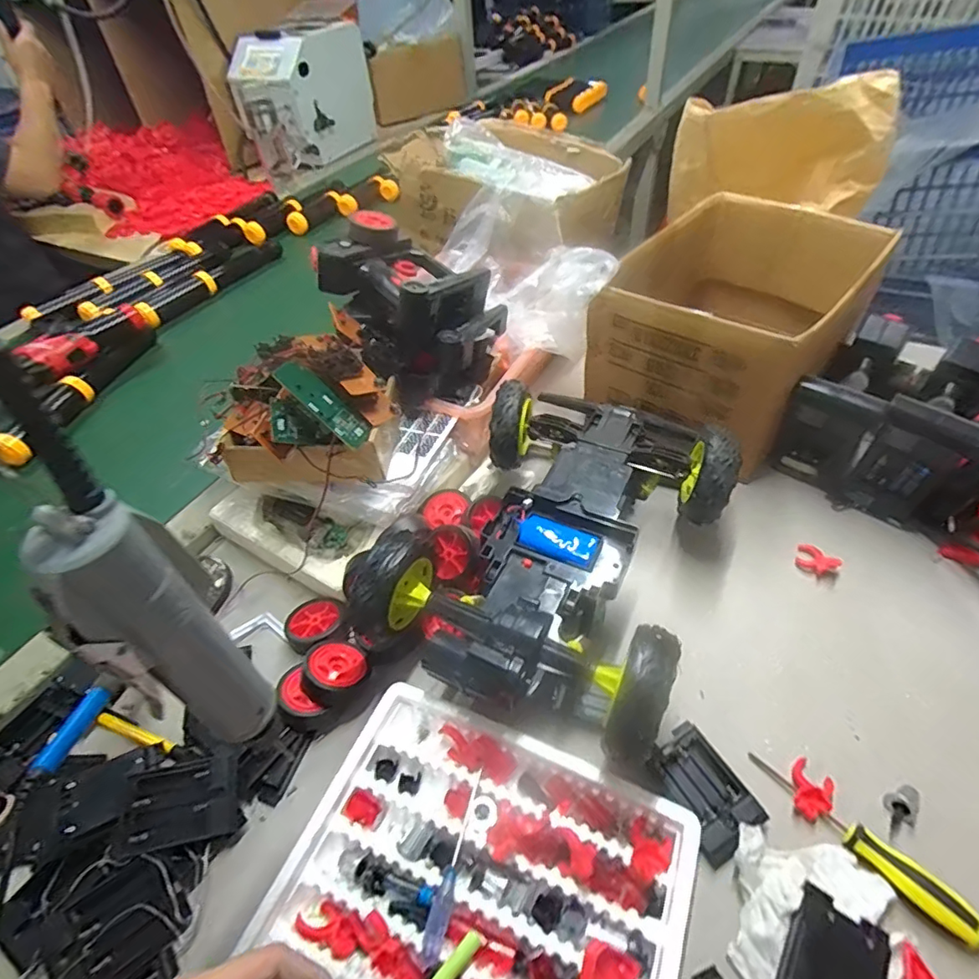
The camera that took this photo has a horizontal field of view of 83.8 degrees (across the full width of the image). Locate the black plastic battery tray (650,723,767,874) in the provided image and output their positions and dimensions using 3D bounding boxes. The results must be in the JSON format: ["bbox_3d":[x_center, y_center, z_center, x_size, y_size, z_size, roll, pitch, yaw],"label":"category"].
[{"bbox_3d":[0.162,0.226,0.413,0.058,0.016,0.081,-26,51,-19],"label":"black plastic battery tray"}]

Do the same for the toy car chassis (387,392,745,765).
[{"bbox_3d":[0.079,0.047,0.513,0.229,0.107,0.347,19,51,21],"label":"toy car chassis"}]

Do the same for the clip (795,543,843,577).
[{"bbox_3d":[0.325,0.070,0.547,0.025,0.023,0.038,-23,50,-16],"label":"clip"}]

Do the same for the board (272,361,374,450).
[{"bbox_3d":[-0.155,-0.079,0.511,0.008,0.098,0.041,-32,24,34],"label":"board"}]

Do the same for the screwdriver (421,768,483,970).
[{"bbox_3d":[-0.024,0.252,0.374,0.010,0.011,0.115,9,49,13],"label":"screwdriver"}]

